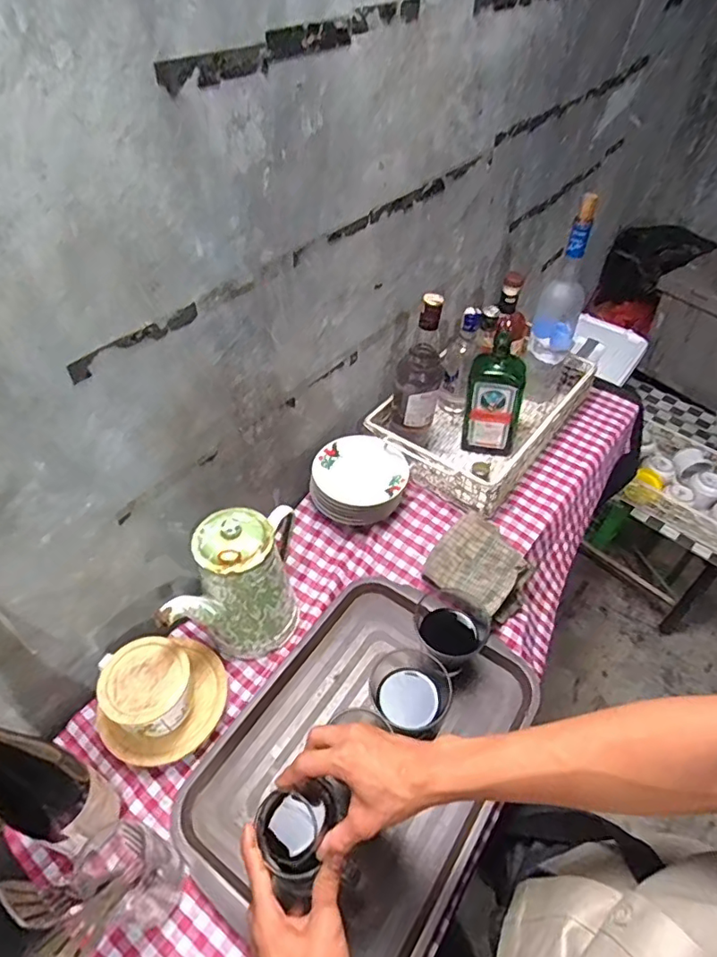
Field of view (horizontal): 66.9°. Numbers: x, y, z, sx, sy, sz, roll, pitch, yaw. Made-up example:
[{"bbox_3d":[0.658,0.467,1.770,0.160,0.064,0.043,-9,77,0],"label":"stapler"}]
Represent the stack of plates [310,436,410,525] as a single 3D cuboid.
[{"bbox_3d":[0.004,0.008,0.897,0.147,0.078,0.148,18,49,15],"label":"stack of plates"}]

